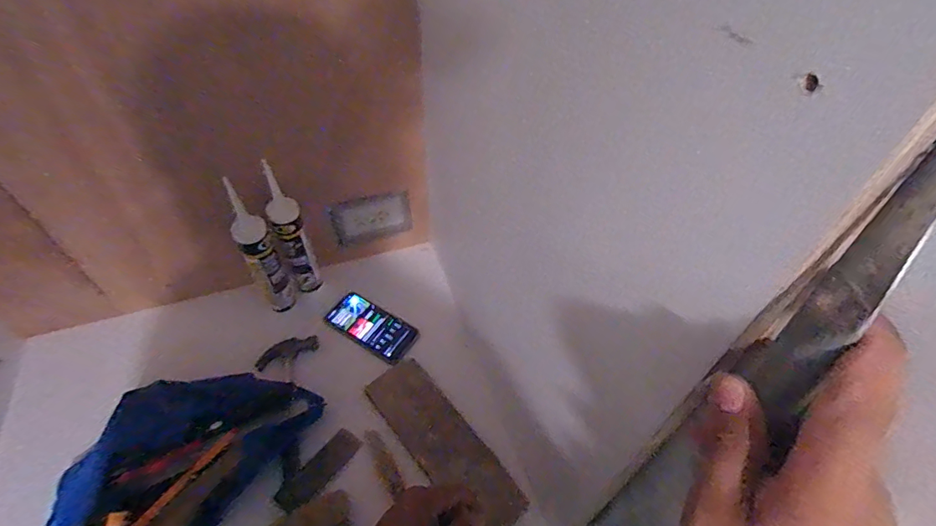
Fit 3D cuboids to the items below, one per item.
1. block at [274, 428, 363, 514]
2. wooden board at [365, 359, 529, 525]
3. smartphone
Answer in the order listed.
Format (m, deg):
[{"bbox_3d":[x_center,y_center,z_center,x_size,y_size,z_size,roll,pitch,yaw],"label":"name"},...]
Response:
[{"bbox_3d":[-0.219,0.308,0.696,0.041,0.015,0.131,33,56,24],"label":"block"},{"bbox_3d":[-0.038,0.279,0.725,0.094,0.017,0.297,-32,57,-25],"label":"wooden board"},{"bbox_3d":[-0.176,0.116,0.856,0.168,0.014,0.078,28,54,21],"label":"smartphone"}]

